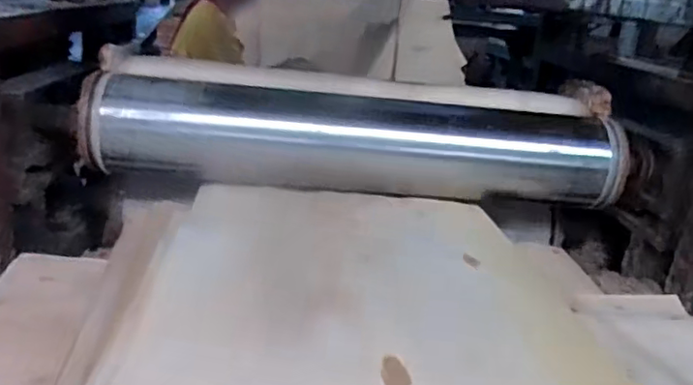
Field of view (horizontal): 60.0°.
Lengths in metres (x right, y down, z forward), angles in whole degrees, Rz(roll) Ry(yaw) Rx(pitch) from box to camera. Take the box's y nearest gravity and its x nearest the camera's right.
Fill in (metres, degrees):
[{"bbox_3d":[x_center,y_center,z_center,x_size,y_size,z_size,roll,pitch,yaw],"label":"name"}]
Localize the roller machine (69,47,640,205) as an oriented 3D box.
[{"bbox_3d":[0.031,-0.134,1.332,1.154,0.209,0.212,5,19,-2],"label":"roller machine"}]

